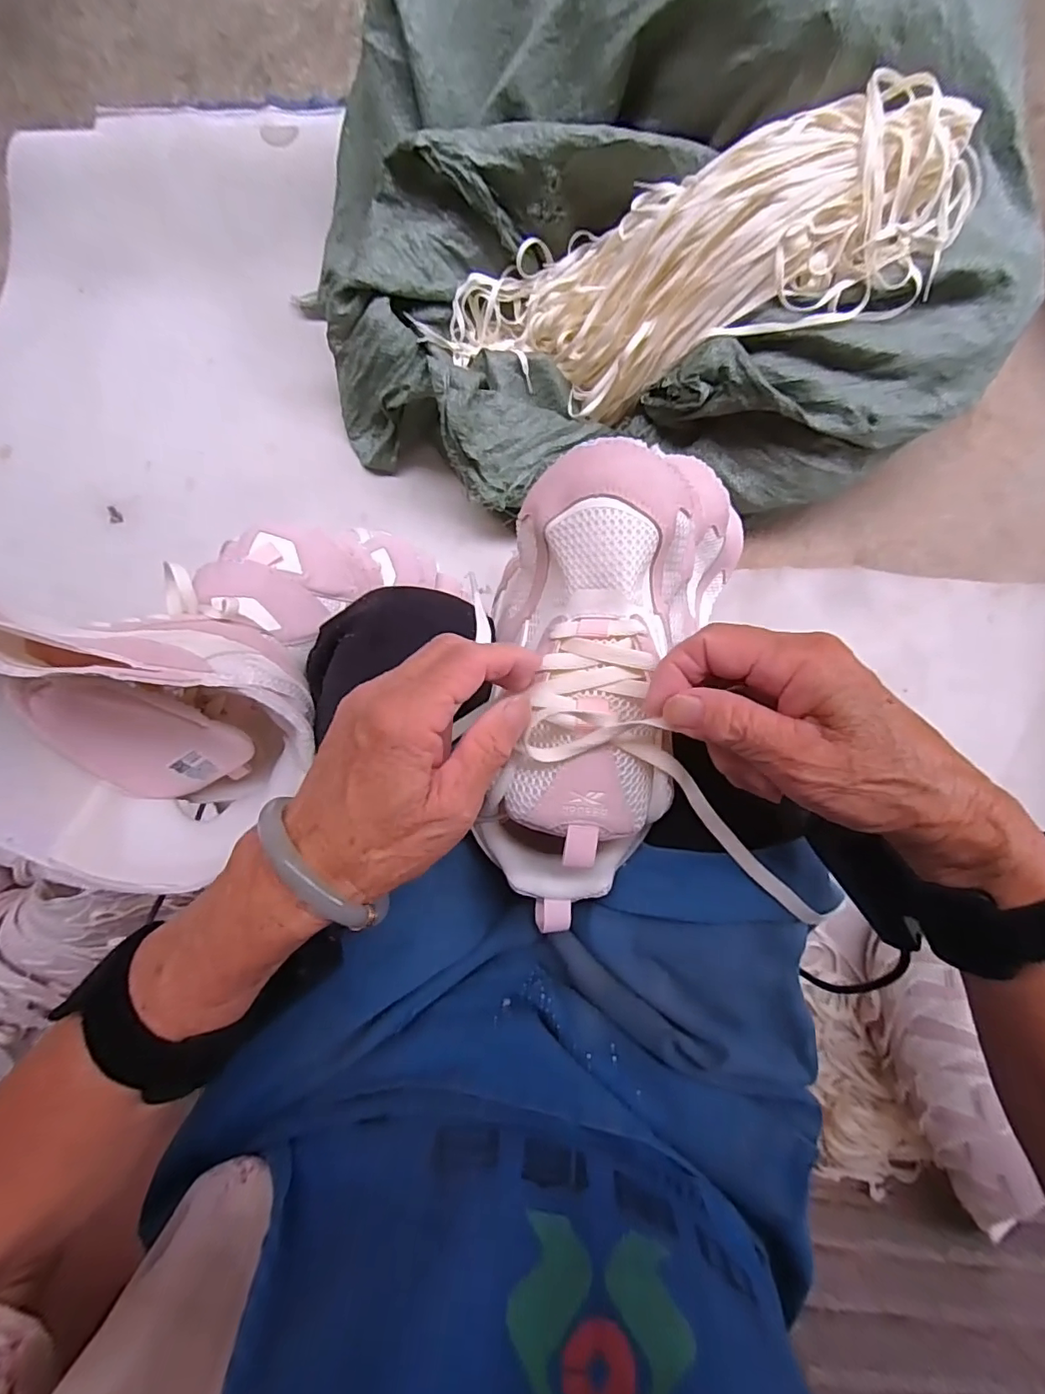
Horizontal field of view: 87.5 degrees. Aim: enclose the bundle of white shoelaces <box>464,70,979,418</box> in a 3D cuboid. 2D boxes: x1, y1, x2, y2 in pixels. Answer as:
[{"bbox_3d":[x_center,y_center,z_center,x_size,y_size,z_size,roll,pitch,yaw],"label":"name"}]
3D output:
[{"bbox_3d":[0.174,-0.457,0.607,0.539,0.129,0.187,-2,82,25],"label":"bundle of white shoelaces"}]

